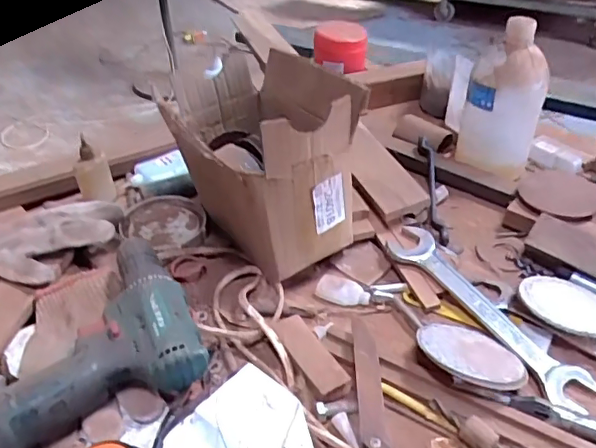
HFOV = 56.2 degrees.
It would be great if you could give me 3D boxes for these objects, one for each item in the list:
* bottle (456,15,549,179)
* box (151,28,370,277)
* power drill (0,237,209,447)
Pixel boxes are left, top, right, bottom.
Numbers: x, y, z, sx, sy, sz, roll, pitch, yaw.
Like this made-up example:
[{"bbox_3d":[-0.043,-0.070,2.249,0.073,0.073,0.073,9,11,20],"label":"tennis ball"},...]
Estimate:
[{"bbox_3d":[0.276,-0.161,0.740,0.095,0.202,0.090,17,40,21],"label":"bottle"},{"bbox_3d":[-0.039,-0.075,0.626,0.140,0.191,0.213,-25,44,-29],"label":"box"},{"bbox_3d":[-0.189,0.105,0.484,0.192,0.072,0.146,-17,40,-21],"label":"power drill"}]

